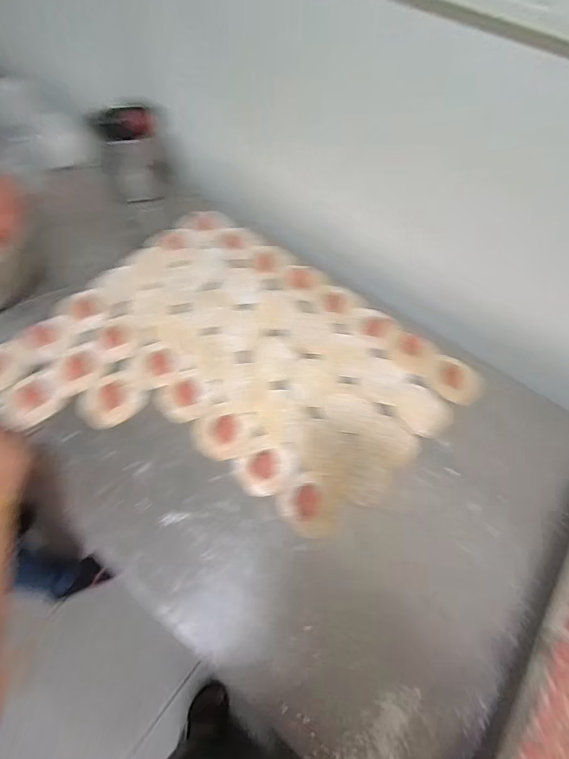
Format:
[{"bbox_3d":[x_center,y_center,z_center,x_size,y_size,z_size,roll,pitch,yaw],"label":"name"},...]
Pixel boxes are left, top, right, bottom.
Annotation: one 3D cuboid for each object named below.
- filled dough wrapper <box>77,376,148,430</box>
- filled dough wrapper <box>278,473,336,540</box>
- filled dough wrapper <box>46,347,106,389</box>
[{"bbox_3d":[-0.254,0.031,0.621,0.076,0.010,0.089,42,65,19],"label":"filled dough wrapper"},{"bbox_3d":[0.035,0.170,0.565,0.072,0.004,0.079,2,59,-3],"label":"filled dough wrapper"},{"bbox_3d":[-0.318,-0.021,0.643,0.080,0.010,0.068,-35,68,-22],"label":"filled dough wrapper"}]

